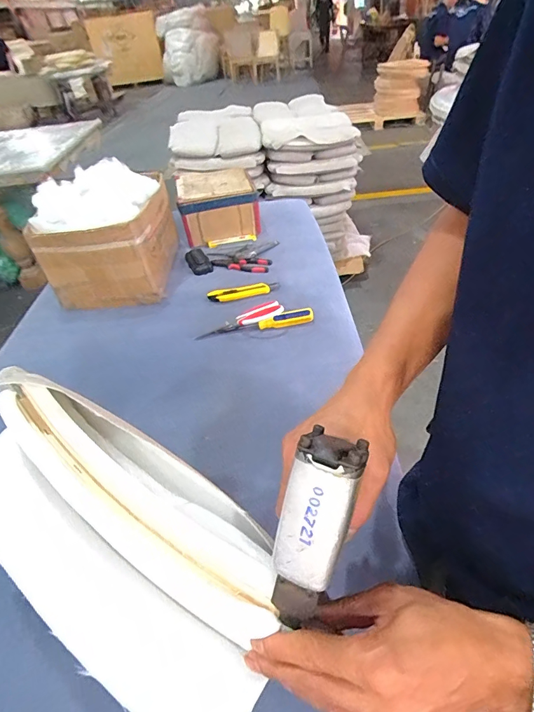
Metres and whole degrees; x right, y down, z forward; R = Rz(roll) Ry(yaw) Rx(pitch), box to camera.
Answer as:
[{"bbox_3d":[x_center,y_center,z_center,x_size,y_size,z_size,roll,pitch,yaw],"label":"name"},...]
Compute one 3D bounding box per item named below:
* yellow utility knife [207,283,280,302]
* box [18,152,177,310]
[{"bbox_3d":[-0.053,-0.150,0.895,0.164,0.023,0.033,-13,43,-7],"label":"yellow utility knife"},{"bbox_3d":[-0.377,-0.276,0.917,0.263,0.238,0.228,-3,42,6],"label":"box"}]

